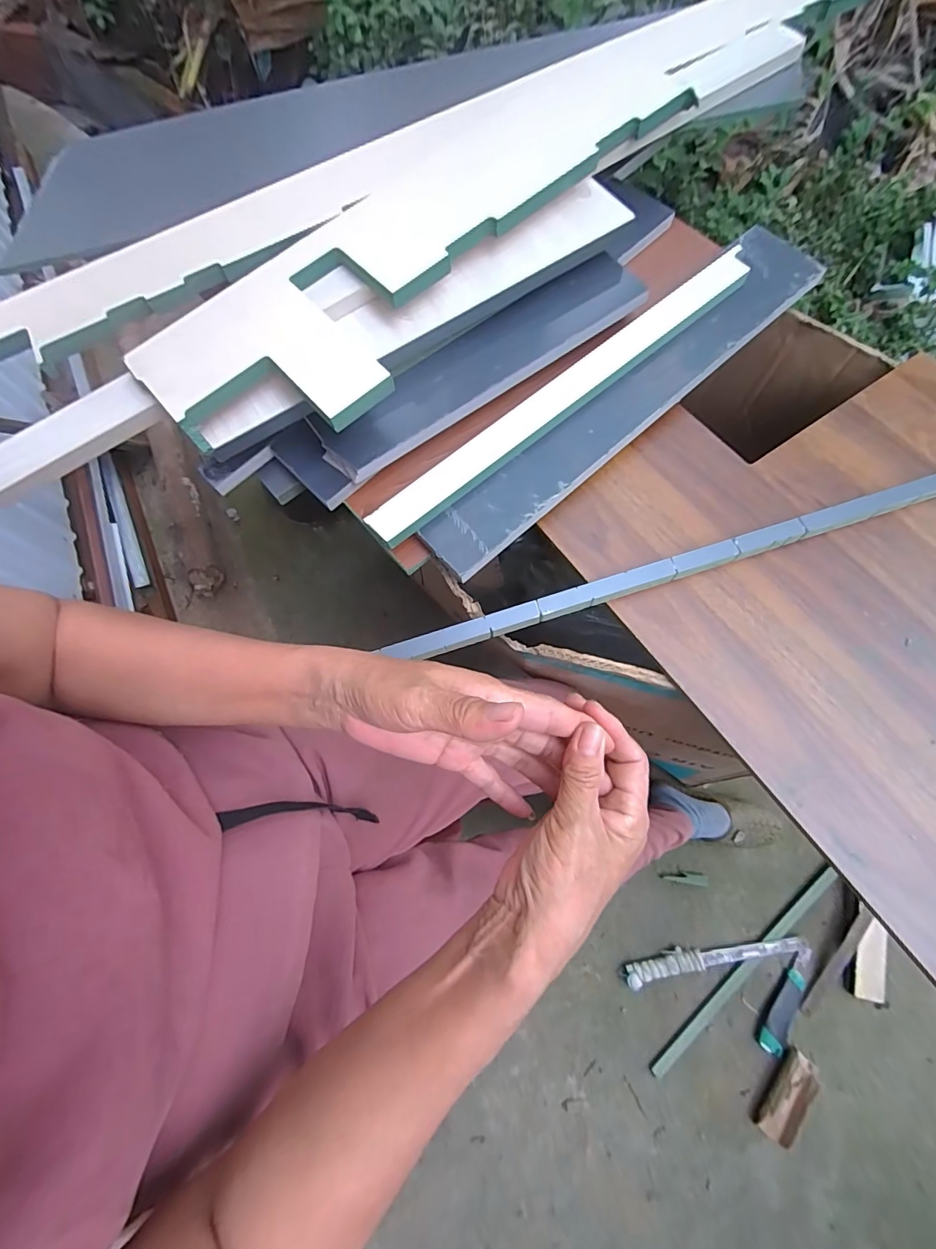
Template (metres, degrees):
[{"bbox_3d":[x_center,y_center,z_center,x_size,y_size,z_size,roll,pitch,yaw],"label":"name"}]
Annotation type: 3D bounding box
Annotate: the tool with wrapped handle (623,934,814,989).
[{"bbox_3d":[0.417,0.557,0.791,0.312,0.021,0.040,-5,71,-1],"label":"tool with wrapped handle"}]

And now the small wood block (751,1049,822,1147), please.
[{"bbox_3d":[0.490,0.721,0.726,0.049,0.032,0.122,40,76,13],"label":"small wood block"}]

